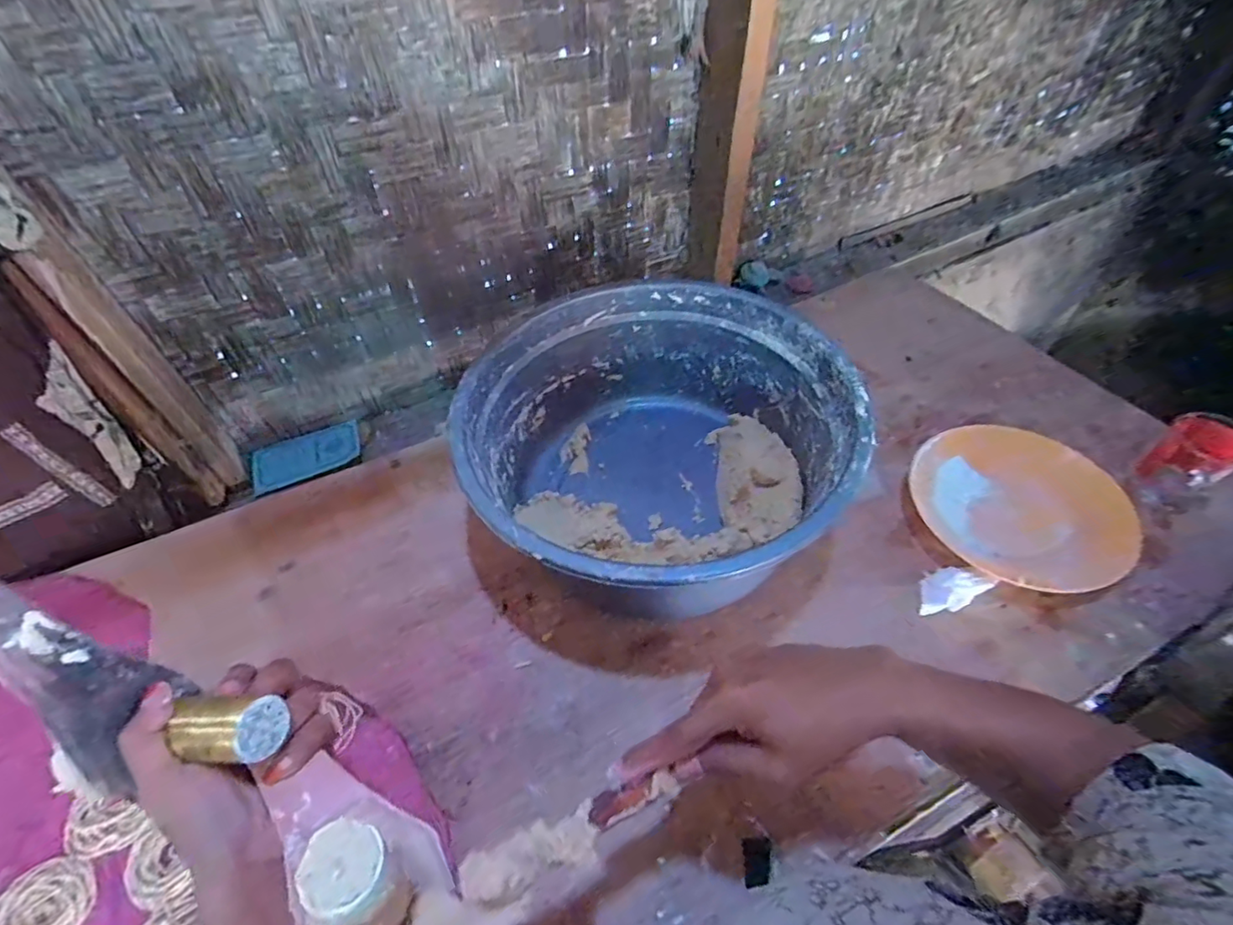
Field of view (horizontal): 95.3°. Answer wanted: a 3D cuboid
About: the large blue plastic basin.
[{"bbox_3d":[0.036,-0.018,0.638,0.393,0.172,0.380,-2,49,2],"label":"large blue plastic basin"}]

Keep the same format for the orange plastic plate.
[{"bbox_3d":[0.449,0.055,0.628,0.230,0.044,0.195,30,57,26],"label":"orange plastic plate"}]

